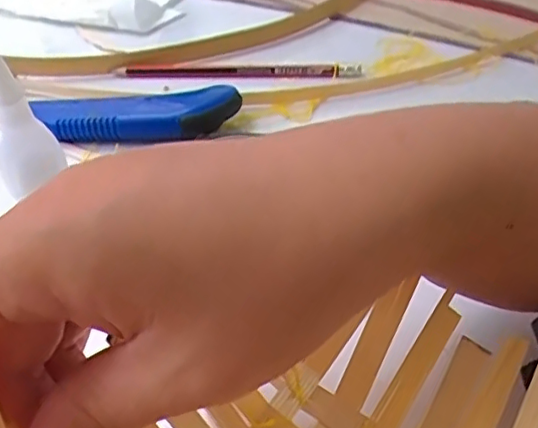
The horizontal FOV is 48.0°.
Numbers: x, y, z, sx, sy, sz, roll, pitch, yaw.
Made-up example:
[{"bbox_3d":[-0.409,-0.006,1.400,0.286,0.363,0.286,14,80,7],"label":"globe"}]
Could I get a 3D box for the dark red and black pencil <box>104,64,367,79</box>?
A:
[{"bbox_3d":[-0.024,-0.096,0.403,0.169,0.011,0.012,5,41,10],"label":"dark red and black pencil"}]

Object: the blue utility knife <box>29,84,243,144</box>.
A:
[{"bbox_3d":[-0.078,-0.057,0.348,0.133,0.026,0.035,-1,40,2],"label":"blue utility knife"}]

